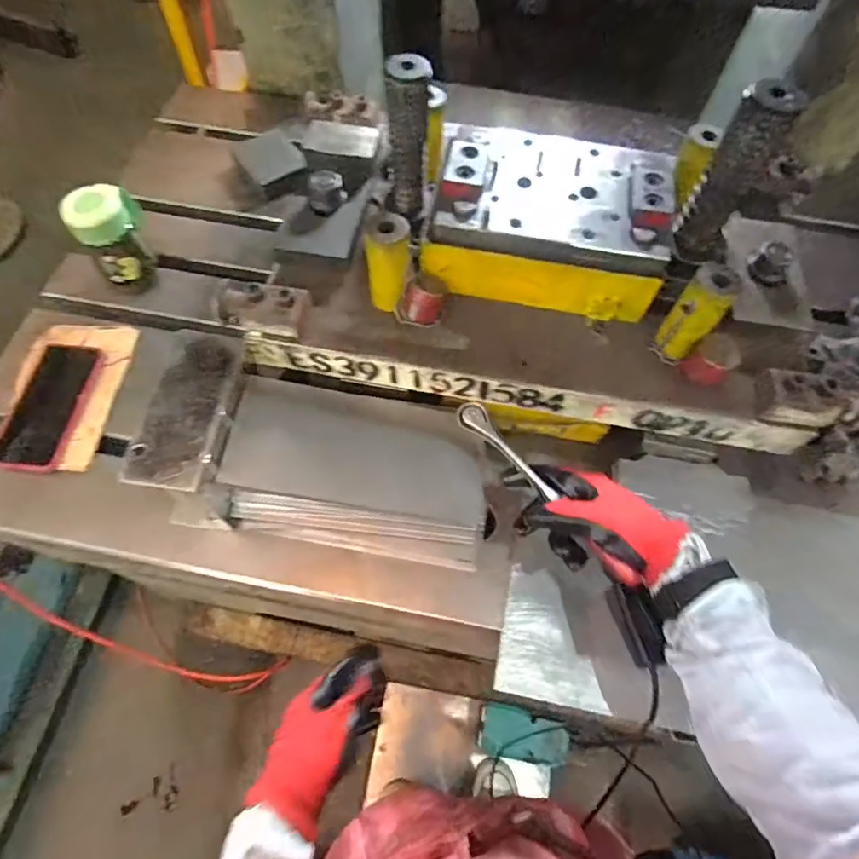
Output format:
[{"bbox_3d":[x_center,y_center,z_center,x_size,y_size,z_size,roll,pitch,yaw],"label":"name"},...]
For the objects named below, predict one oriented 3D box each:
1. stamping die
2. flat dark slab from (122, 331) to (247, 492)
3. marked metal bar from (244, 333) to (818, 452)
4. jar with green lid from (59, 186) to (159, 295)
[{"bbox_3d":[0.129,-0.229,0.518,0.365,0.172,0.241,11,62,4],"label":"stamping die"},{"bbox_3d":[-0.228,-0.021,0.507,0.071,0.030,0.161,7,62,2],"label":"flat dark slab"},{"bbox_3d":[0.088,-0.034,0.548,0.552,0.059,0.023,8,62,3],"label":"marked metal bar"},{"bbox_3d":[-0.391,-0.240,0.675,0.080,0.117,0.063,-29,67,-16],"label":"jar with green lid"}]

